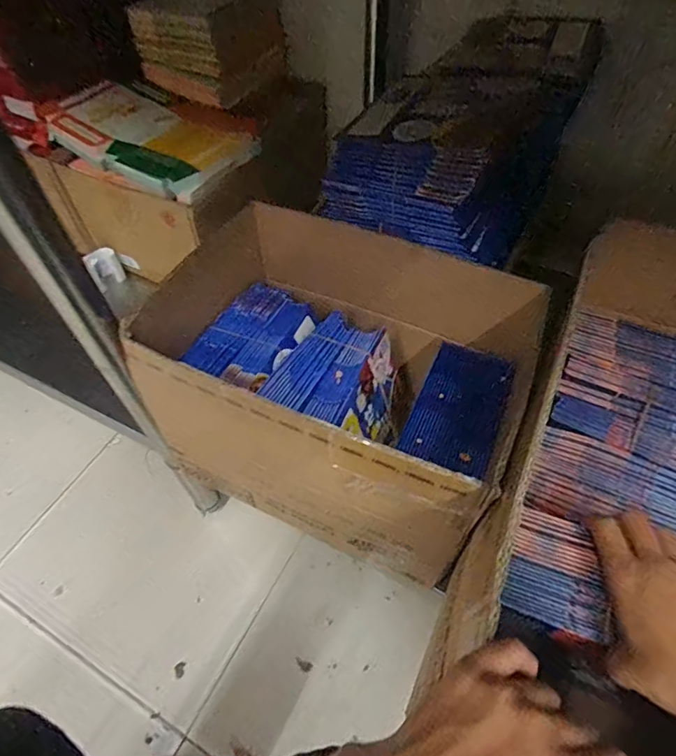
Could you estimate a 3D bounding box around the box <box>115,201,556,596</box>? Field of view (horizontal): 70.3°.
[{"bbox_3d":[0.001,0.011,0.528,0.316,0.221,0.243,22,57,16],"label":"box"}]

